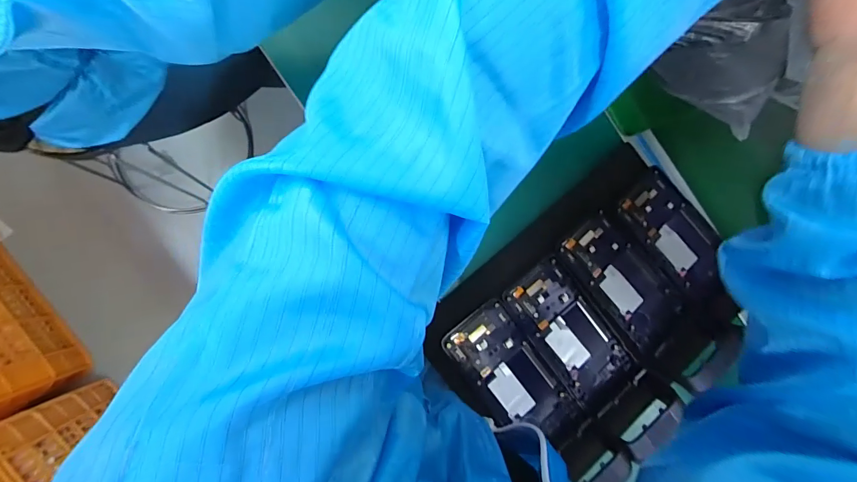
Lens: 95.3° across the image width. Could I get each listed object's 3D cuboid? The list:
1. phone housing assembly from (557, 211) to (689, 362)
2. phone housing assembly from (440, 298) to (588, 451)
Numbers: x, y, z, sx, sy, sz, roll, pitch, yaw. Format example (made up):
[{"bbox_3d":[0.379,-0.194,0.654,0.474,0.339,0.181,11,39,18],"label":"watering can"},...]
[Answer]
[{"bbox_3d":[0.219,0.048,0.440,0.081,0.012,0.158,-39,95,-11],"label":"phone housing assembly"},{"bbox_3d":[0.092,0.147,0.419,0.075,0.011,0.163,-38,95,-11],"label":"phone housing assembly"}]

